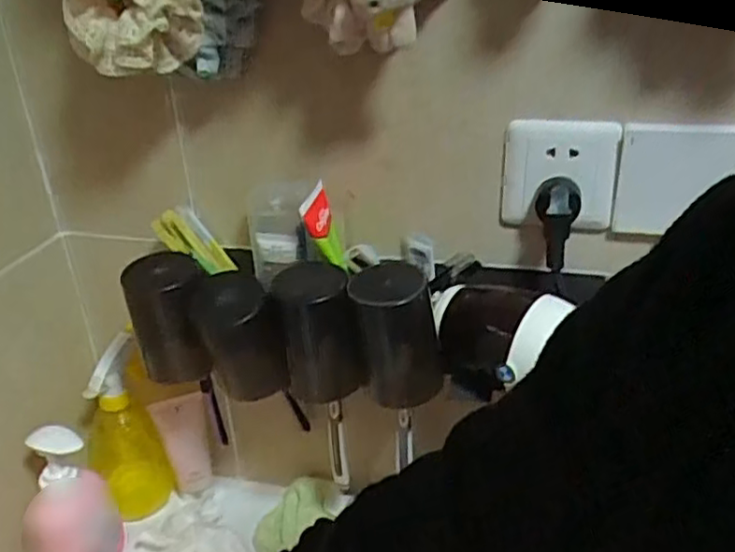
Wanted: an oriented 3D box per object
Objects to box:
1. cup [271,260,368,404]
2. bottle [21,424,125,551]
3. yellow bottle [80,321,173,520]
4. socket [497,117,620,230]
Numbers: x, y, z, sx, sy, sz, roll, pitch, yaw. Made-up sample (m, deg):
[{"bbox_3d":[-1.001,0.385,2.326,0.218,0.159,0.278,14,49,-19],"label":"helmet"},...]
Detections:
[{"bbox_3d":[-0.039,0.052,0.560,0.064,0.106,0.070,-2,28,1],"label":"cup"},{"bbox_3d":[-0.290,0.223,0.652,0.082,0.173,0.057,-25,35,-36],"label":"bottle"},{"bbox_3d":[-0.259,0.167,0.730,0.072,0.222,0.057,-16,31,-24],"label":"yellow bottle"},{"bbox_3d":[0.152,-0.080,0.539,0.087,0.087,0.013,9,30,21],"label":"socket"}]

